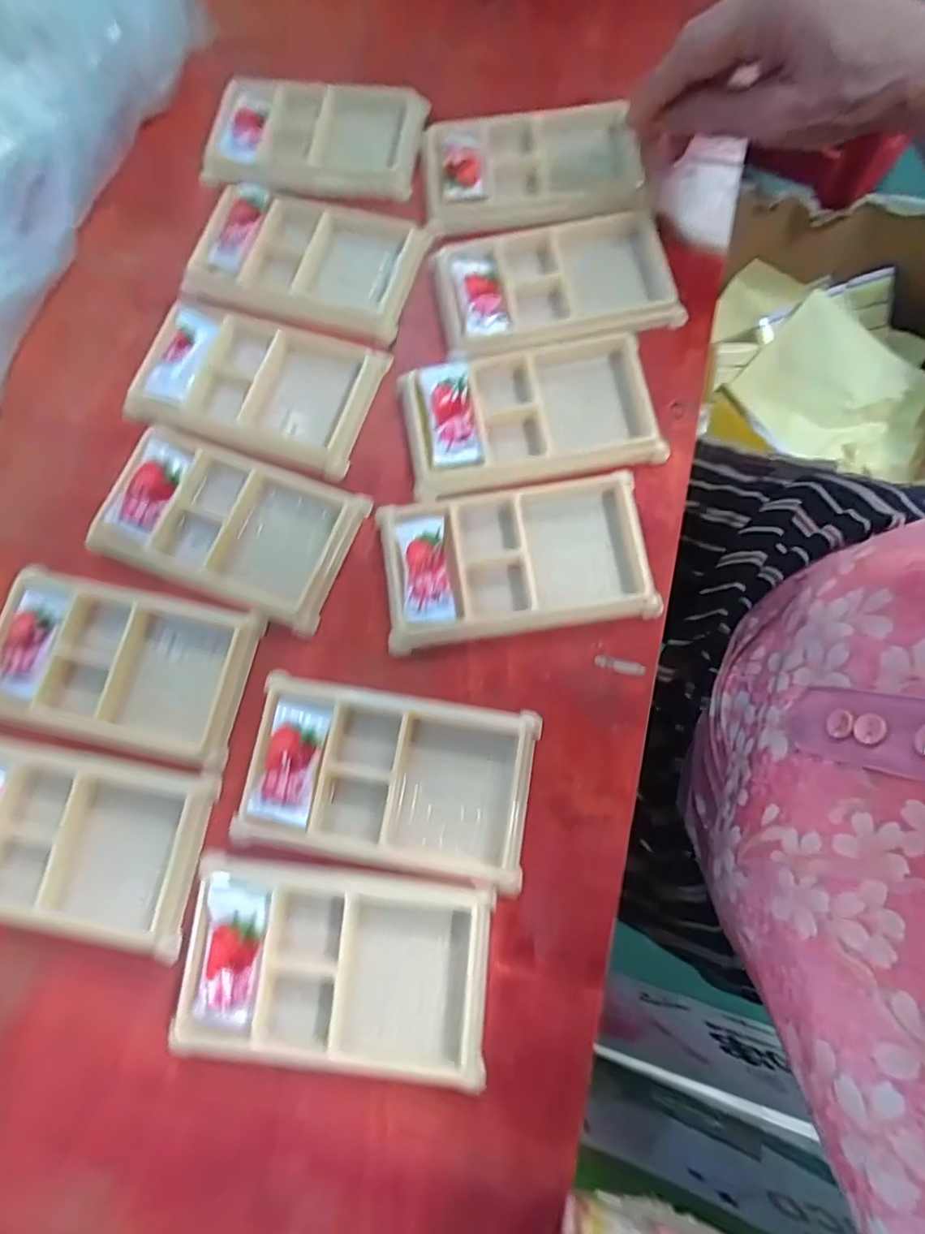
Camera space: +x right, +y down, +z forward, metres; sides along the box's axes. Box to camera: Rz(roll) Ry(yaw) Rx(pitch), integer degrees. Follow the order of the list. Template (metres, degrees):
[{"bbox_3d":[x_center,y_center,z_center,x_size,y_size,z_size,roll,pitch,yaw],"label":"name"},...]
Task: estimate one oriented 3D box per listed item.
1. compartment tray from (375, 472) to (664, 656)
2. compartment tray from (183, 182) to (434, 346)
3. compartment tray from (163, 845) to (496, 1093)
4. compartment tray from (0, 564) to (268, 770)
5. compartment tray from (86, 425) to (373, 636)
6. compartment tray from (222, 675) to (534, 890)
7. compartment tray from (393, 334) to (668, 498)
[{"bbox_3d":[0.028,-0.032,0.300,0.134,0.013,0.079,-9,77,0],"label":"compartment tray"},{"bbox_3d":[-0.095,-0.214,0.355,0.130,0.027,0.081,16,78,5],"label":"compartment tray"},{"bbox_3d":[-0.056,0.154,0.257,0.133,0.011,0.076,5,77,3],"label":"compartment tray"},{"bbox_3d":[-0.178,0.025,0.302,0.135,0.015,0.079,12,77,4],"label":"compartment tray"},{"bbox_3d":[-0.127,-0.051,0.314,0.127,0.015,0.078,21,78,6],"label":"compartment tray"},{"bbox_3d":[-0.034,0.076,0.276,0.133,0.010,0.078,8,77,4],"label":"compartment tray"},{"bbox_3d":[0.037,-0.114,0.319,0.136,0.009,0.078,-10,77,-1],"label":"compartment tray"}]

